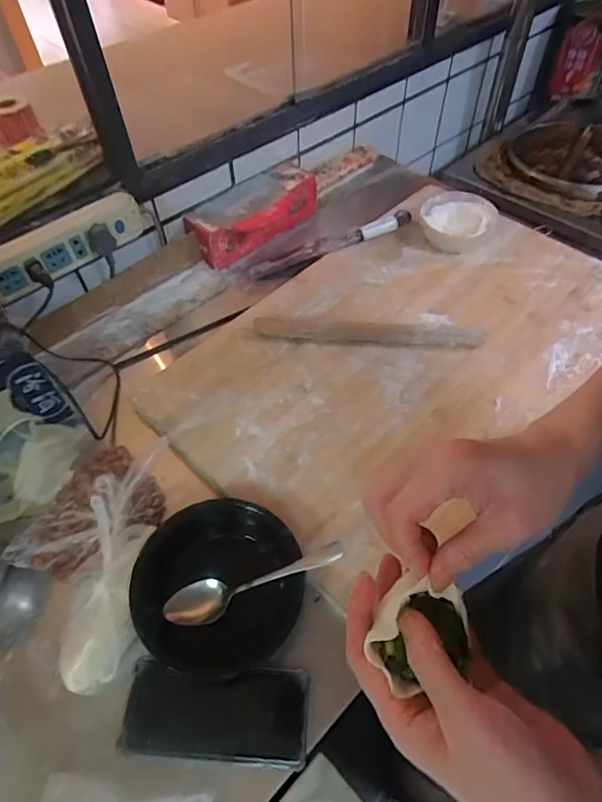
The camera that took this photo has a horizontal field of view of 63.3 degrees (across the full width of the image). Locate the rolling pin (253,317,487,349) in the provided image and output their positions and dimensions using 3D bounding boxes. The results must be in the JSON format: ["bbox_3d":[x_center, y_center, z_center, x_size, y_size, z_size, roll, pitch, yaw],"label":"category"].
[{"bbox_3d":[0.093,-0.098,0.681,0.311,0.023,0.034,3,57,5],"label":"rolling pin"}]

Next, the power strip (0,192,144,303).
[{"bbox_3d":[-0.305,-0.202,0.634,0.213,0.065,0.037,-30,59,-19],"label":"power strip"}]

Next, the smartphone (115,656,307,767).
[{"bbox_3d":[-0.077,0.284,0.447,0.163,0.016,0.074,7,61,-4],"label":"smartphone"}]

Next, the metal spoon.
[{"bbox_3d":[-0.049,0.184,0.492,0.191,0.017,0.039,-21,57,8],"label":"metal spoon"}]

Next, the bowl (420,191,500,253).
[{"bbox_3d":[0.252,-0.284,0.786,0.112,0.042,0.106,6,57,7],"label":"bowl"}]

